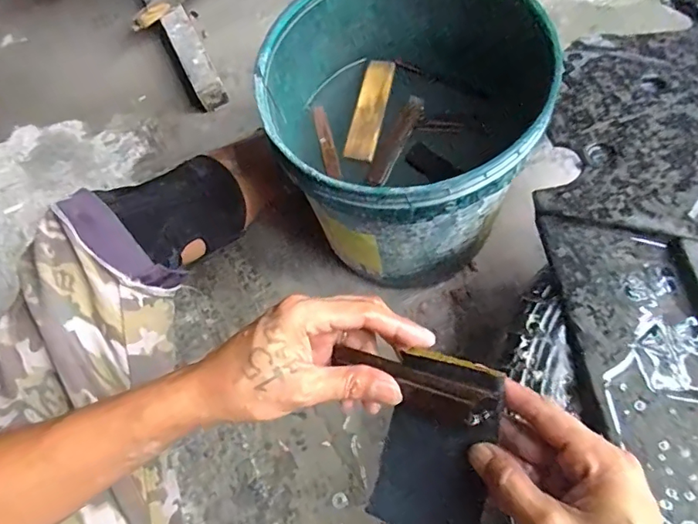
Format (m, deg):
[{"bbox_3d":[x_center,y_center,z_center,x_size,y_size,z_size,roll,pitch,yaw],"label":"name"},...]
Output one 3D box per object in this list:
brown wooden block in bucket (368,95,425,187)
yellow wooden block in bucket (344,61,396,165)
[{"bbox_3d":[0.061,-0.153,0.630,0.025,0.012,0.141,23,69,17],"label":"brown wooden block in bucket"},{"bbox_3d":[0.027,-0.194,0.649,0.037,0.020,0.145,11,66,13],"label":"yellow wooden block in bucket"}]

